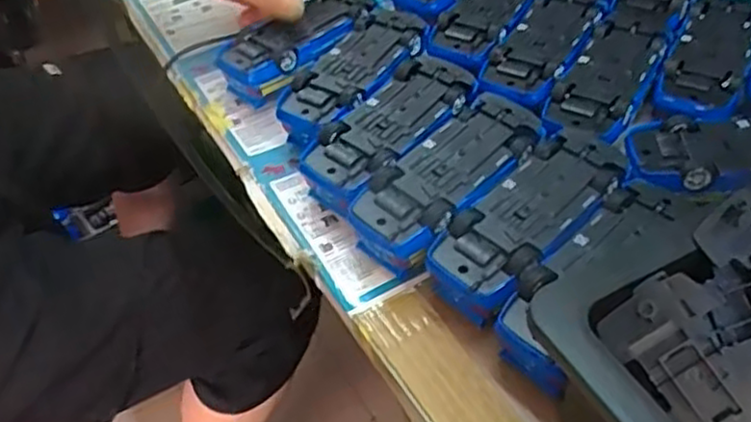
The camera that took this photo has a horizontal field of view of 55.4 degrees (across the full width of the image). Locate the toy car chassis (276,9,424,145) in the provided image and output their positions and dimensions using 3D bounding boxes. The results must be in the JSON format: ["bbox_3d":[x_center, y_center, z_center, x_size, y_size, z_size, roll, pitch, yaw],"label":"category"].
[{"bbox_3d":[-0.014,-0.090,0.511,0.058,0.045,0.131,27,52,24],"label":"toy car chassis"}]

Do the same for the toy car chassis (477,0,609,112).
[{"bbox_3d":[0.122,-0.120,0.508,0.053,0.013,0.139,23,51,21],"label":"toy car chassis"}]

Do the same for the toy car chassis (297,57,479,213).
[{"bbox_3d":[0.010,-0.045,0.467,0.057,0.047,0.131,32,55,28],"label":"toy car chassis"}]

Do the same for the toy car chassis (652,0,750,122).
[{"bbox_3d":[0.229,-0.111,0.489,0.059,0.012,0.139,23,51,21],"label":"toy car chassis"}]

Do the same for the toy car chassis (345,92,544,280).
[{"bbox_3d":[0.043,-0.013,0.433,0.055,0.052,0.129,34,56,29],"label":"toy car chassis"}]

